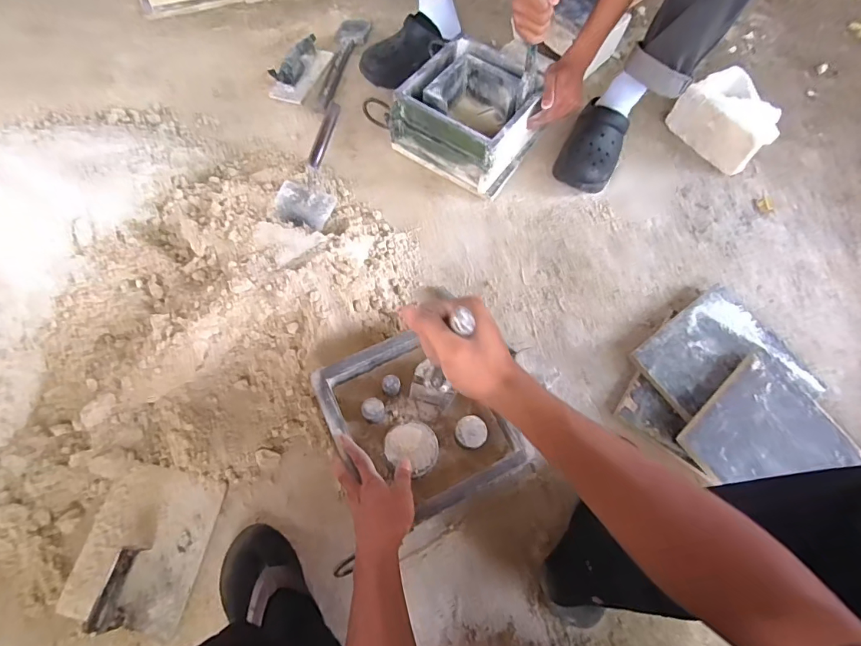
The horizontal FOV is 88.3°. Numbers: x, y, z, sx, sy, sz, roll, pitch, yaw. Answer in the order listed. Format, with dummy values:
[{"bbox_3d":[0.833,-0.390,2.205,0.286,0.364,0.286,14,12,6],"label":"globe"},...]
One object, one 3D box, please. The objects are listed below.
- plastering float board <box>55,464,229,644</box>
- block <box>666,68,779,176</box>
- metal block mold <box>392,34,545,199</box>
[{"bbox_3d":[-0.410,0.312,0.622,0.164,0.056,0.204,12,68,3],"label":"plastering float board"},{"bbox_3d":[0.660,-0.451,0.984,0.157,0.100,0.201,-36,74,-16],"label":"block"},{"bbox_3d":[0.081,-0.414,0.908,0.248,0.148,0.218,34,70,10],"label":"metal block mold"}]

